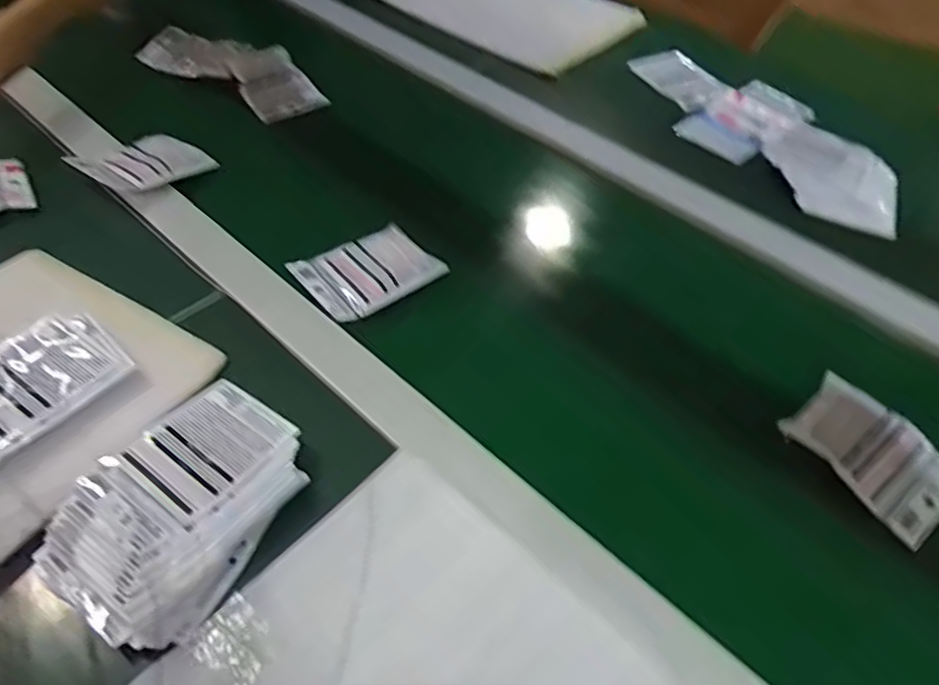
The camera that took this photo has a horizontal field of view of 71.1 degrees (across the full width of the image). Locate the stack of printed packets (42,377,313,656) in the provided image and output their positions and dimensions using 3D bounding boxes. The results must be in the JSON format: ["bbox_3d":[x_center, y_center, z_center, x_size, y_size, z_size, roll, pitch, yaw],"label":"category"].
[{"bbox_3d":[-0.212,0.114,0.485,0.136,0.039,0.188,24,52,17],"label":"stack of printed packets"}]

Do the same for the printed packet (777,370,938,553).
[{"bbox_3d":[0.344,0.092,0.555,0.093,0.034,0.131,-34,58,-28],"label":"printed packet"}]

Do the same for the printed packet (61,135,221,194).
[{"bbox_3d":[-0.369,-0.207,0.762,0.084,0.022,0.143,29,40,7],"label":"printed packet"}]

